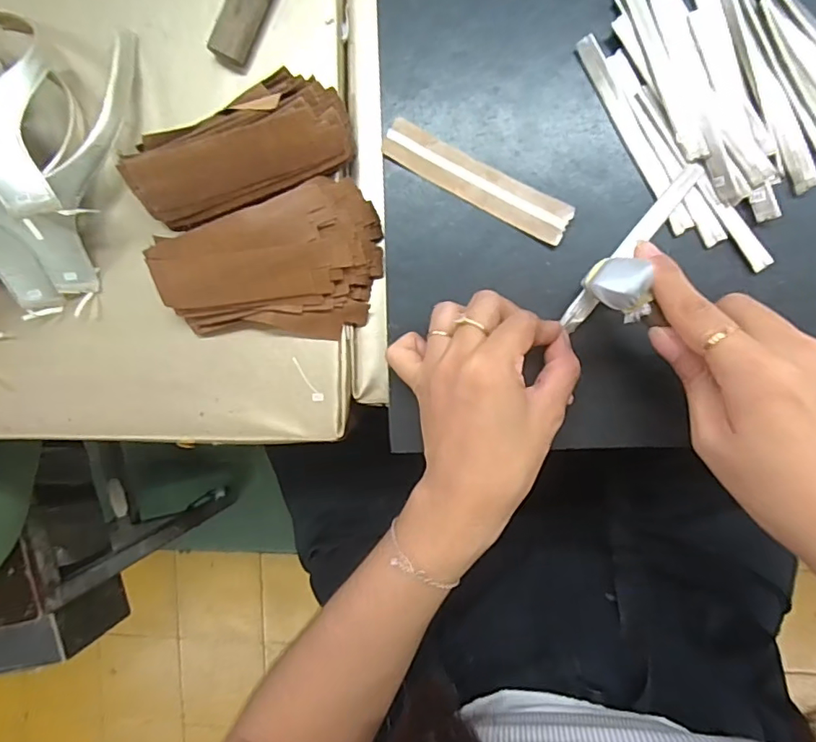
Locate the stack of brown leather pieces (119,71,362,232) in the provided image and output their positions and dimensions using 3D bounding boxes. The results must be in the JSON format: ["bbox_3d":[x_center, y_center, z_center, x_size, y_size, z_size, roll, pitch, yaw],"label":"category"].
[{"bbox_3d":[-0.103,-0.137,0.329,0.133,0.053,0.062,-21,90,8],"label":"stack of brown leather pieces"}]

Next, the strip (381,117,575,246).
[{"bbox_3d":[0.040,-0.114,0.318,0.121,0.005,0.024,30,98,7],"label":"strip"}]

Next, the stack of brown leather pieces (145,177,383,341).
[{"bbox_3d":[-0.086,-0.059,0.336,0.140,0.042,0.085,-19,90,8],"label":"stack of brown leather pieces"}]

